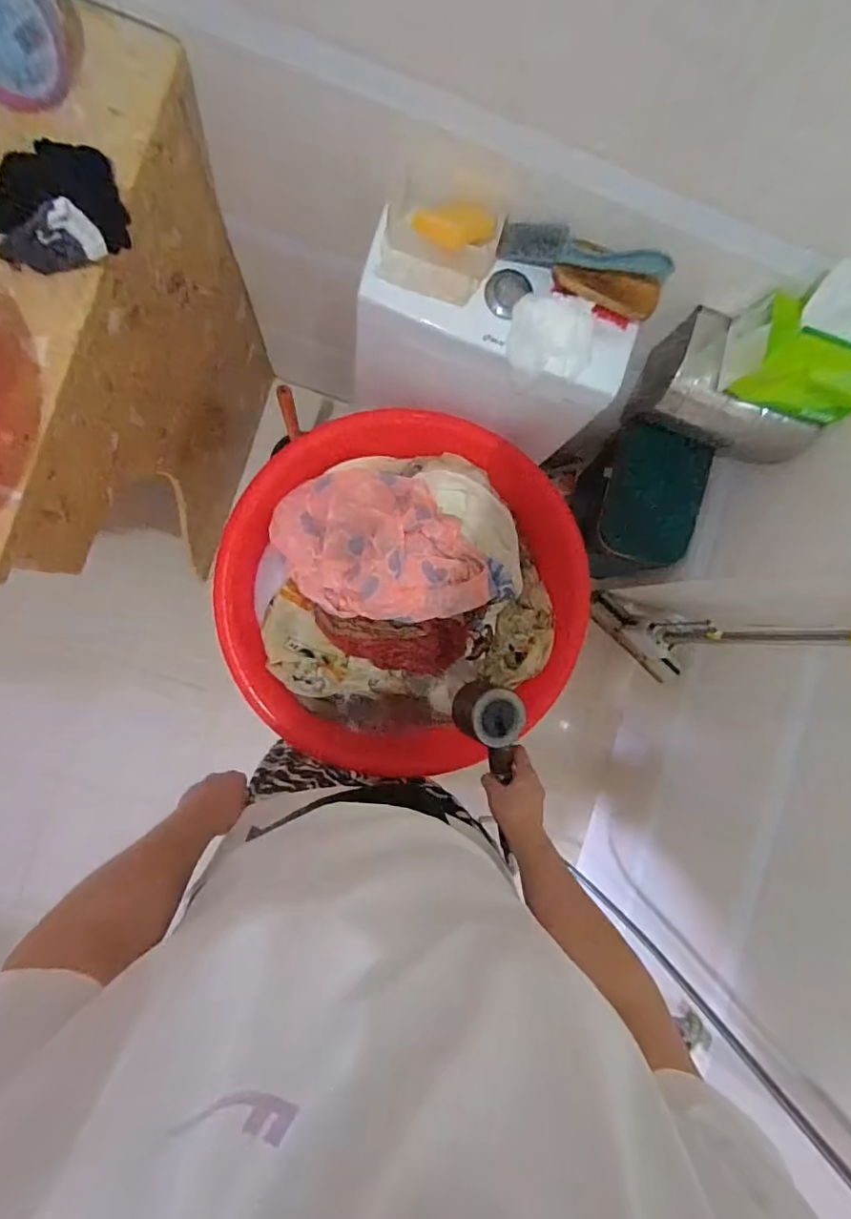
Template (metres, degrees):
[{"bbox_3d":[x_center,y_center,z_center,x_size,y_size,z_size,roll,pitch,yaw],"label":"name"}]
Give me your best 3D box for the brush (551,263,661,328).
[{"bbox_3d":[0.215,-0.381,0.660,0.121,0.039,0.046,11,128,5],"label":"brush"}]

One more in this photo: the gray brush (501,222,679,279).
[{"bbox_3d":[0.184,-0.411,0.626,0.188,0.048,0.033,10,88,-7],"label":"gray brush"}]

